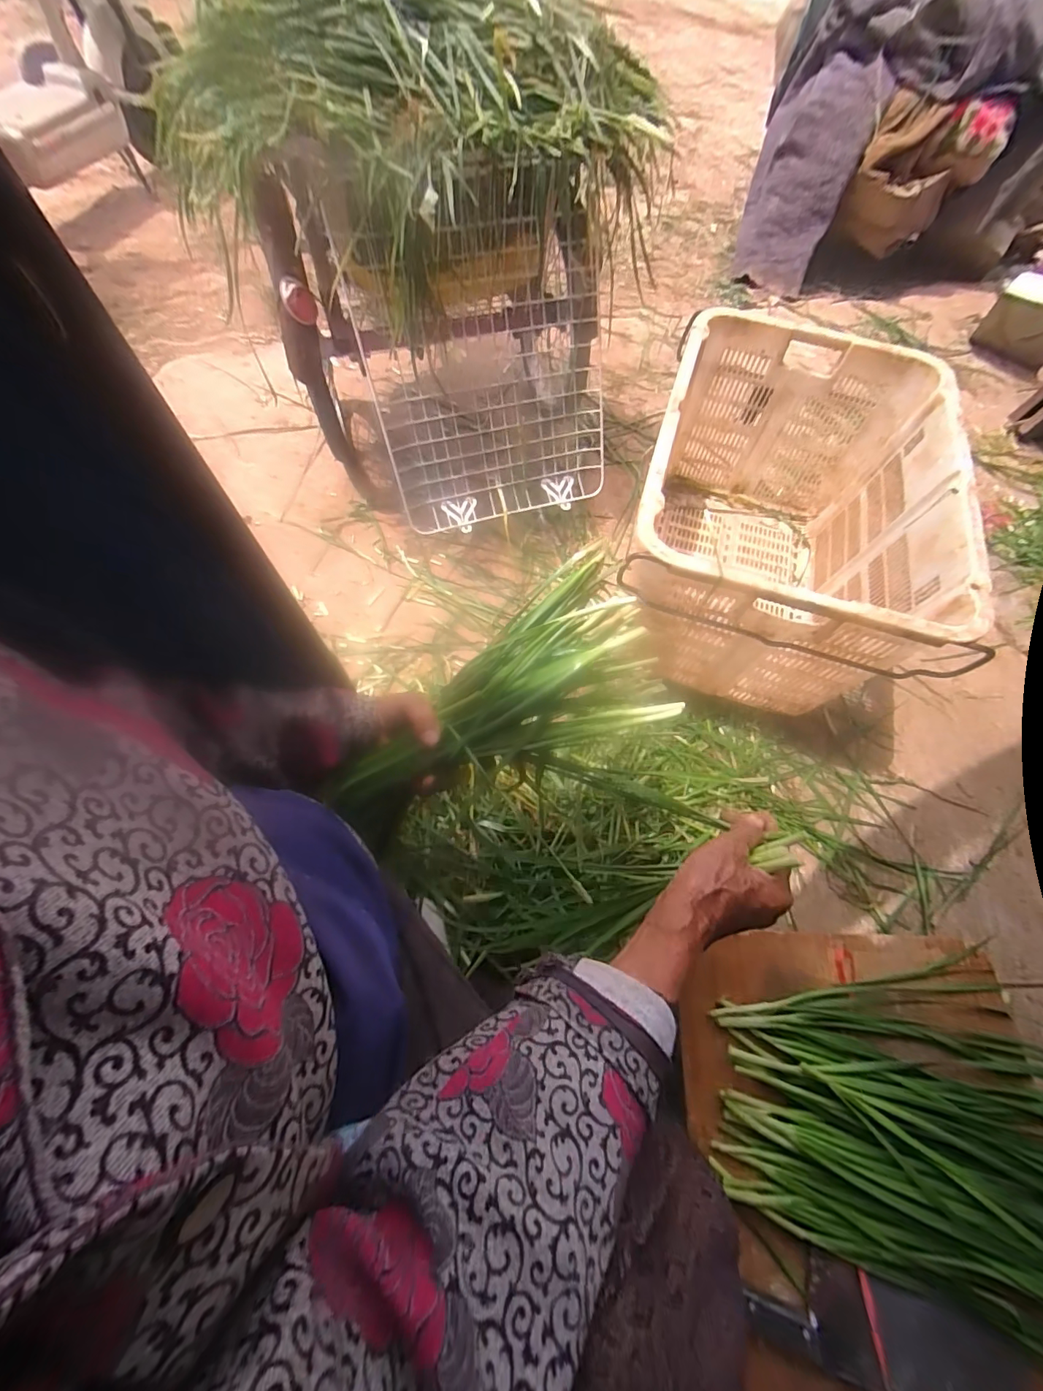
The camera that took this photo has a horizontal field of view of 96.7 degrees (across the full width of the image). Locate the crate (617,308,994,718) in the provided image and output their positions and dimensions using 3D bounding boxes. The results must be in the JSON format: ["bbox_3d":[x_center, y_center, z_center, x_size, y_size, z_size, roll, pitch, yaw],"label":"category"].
[{"bbox_3d":[0.485,-0.360,0.930,0.512,0.386,0.750,16,66,4],"label":"crate"}]

